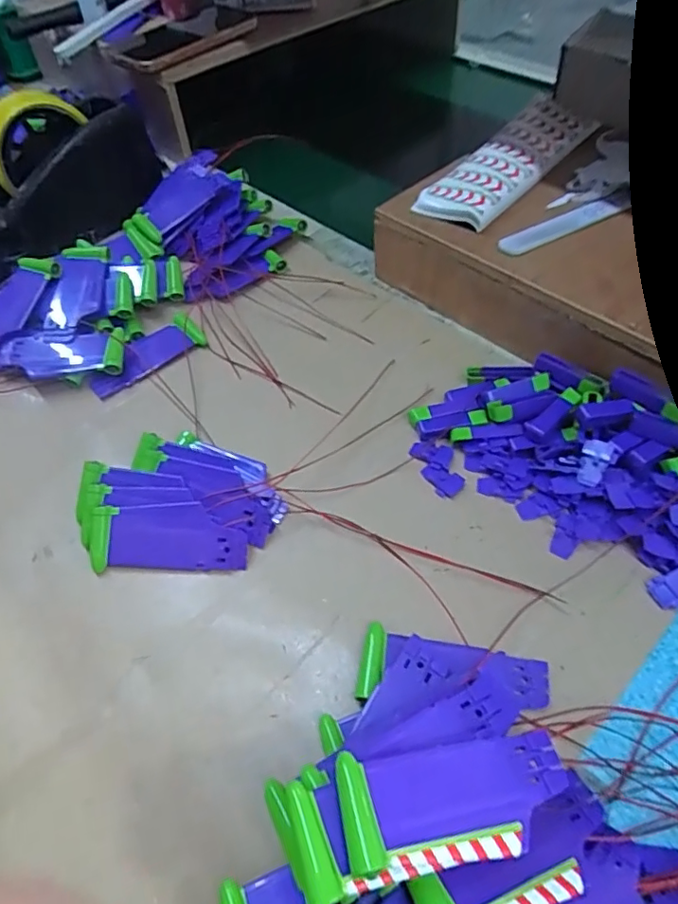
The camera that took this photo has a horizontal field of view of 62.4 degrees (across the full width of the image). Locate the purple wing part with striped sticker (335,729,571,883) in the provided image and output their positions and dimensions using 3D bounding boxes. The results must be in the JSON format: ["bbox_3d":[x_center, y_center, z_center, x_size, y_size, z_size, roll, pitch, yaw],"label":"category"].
[{"bbox_3d":[0.045,0.128,0.208,0.089,0.008,0.039,-3,52,-18],"label":"purple wing part with striped sticker"}]

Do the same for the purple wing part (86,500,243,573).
[{"bbox_3d":[-0.097,0.049,0.319,0.086,0.006,0.037,-2,88,3],"label":"purple wing part"}]

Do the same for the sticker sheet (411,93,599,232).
[{"bbox_3d":[0.134,-0.227,0.434,0.053,0.021,0.179,34,63,25],"label":"sticker sheet"}]

